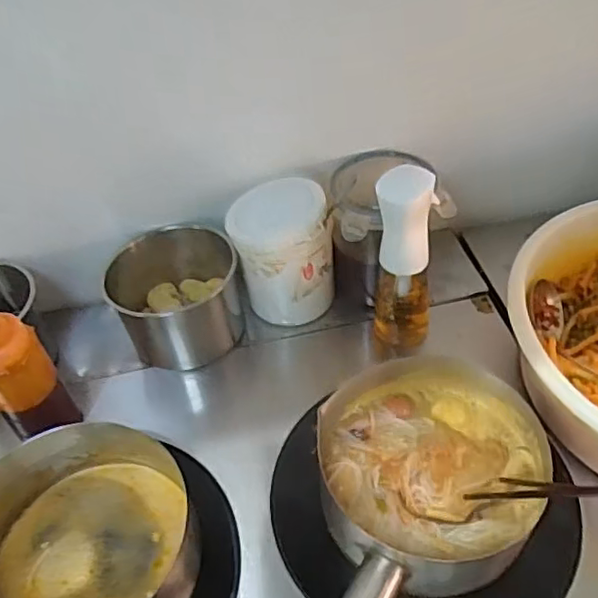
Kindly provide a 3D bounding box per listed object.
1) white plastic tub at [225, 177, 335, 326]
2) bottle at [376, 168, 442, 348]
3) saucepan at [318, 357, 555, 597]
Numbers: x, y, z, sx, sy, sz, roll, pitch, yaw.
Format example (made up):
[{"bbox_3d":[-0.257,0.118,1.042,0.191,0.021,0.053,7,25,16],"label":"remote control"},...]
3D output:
[{"bbox_3d":[-0.016,-0.049,0.734,0.113,0.164,0.101,-3,47,3],"label":"white plastic tub"},{"bbox_3d":[0.114,-0.038,0.660,0.064,0.226,0.055,7,48,11],"label":"bottle"},{"bbox_3d":[0.078,0.209,0.505,0.201,0.104,0.410,17,41,19],"label":"saucepan"}]

